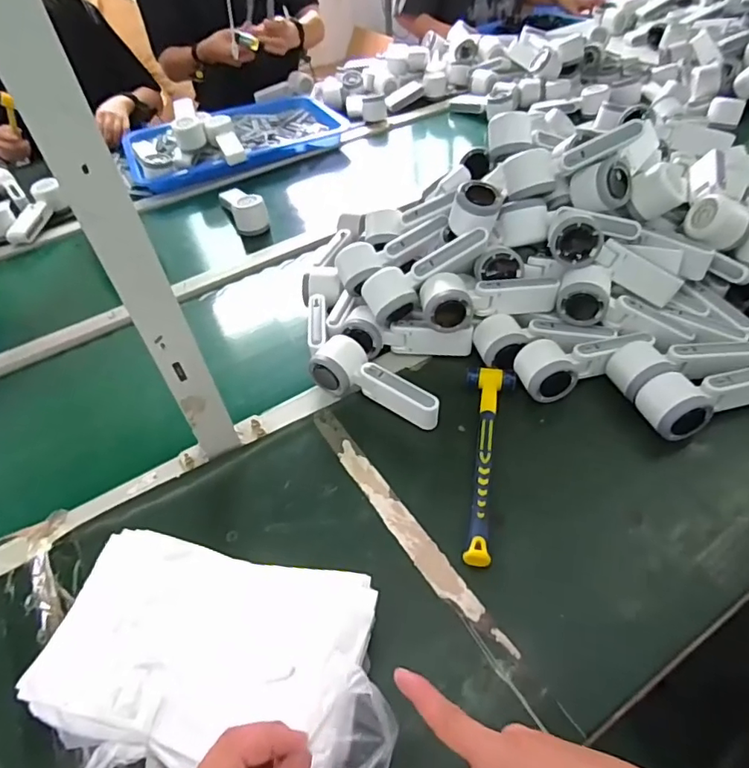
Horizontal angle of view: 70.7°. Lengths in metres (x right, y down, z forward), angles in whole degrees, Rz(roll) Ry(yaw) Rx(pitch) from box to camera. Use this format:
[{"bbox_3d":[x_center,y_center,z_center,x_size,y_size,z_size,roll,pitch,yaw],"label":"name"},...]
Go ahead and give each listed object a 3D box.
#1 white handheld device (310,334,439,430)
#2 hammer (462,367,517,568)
[{"bbox_3d":[0.006,-0.005,0.623,0.158,0.054,0.053,17,51,21],"label":"white handheld device"},{"bbox_3d":[0.115,0.077,0.563,0.052,0.024,0.240,6,48,12],"label":"hammer"}]

